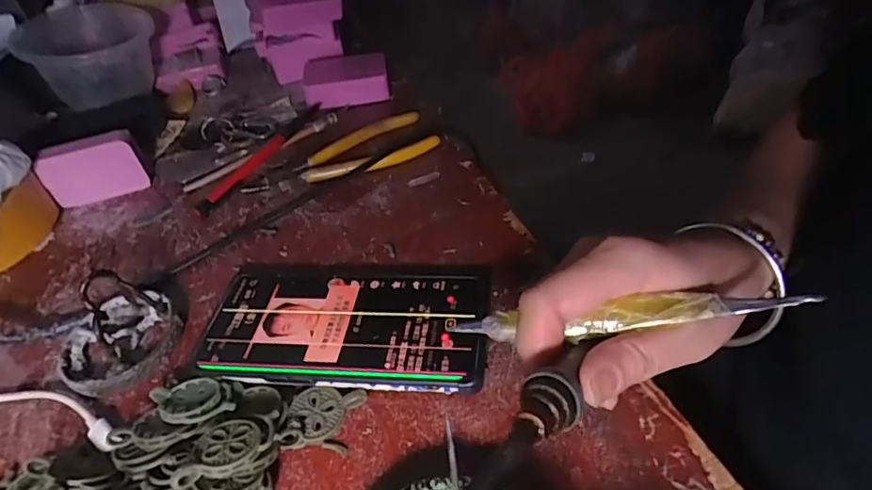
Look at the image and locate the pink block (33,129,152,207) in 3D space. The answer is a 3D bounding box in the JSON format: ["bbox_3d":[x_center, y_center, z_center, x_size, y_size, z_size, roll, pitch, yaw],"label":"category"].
[{"bbox_3d":[-0.269,-0.061,0.426,0.072,0.048,0.020,-15,44,-8],"label":"pink block"}]

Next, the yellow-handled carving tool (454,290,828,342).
[{"bbox_3d":[0.078,0.030,0.229,0.148,0.008,0.011,-8,41,19],"label":"yellow-handled carving tool"}]

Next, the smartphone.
[{"bbox_3d":[-0.051,0.045,0.307,0.158,0.014,0.079,2,44,10],"label":"smartphone"}]

